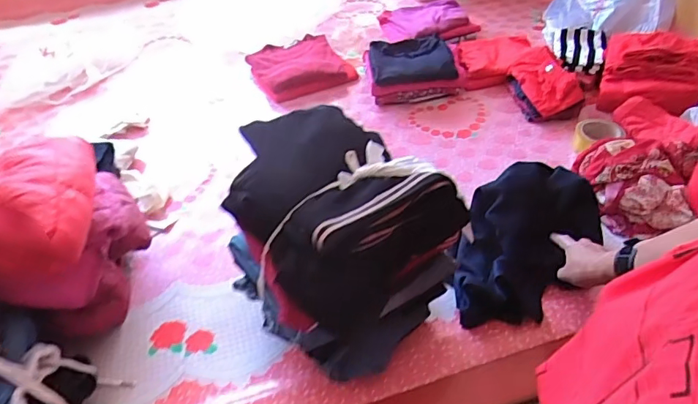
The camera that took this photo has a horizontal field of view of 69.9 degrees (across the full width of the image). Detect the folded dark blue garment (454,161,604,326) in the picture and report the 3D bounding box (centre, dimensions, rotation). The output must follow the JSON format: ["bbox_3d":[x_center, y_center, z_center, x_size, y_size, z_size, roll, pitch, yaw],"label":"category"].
[{"bbox_3d":[0.291,0.070,0.828,0.194,0.115,0.285,13,46,18],"label":"folded dark blue garment"}]

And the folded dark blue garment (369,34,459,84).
[{"bbox_3d":[0.164,-0.378,1.343,0.225,0.056,0.182,-12,43,-8],"label":"folded dark blue garment"}]

